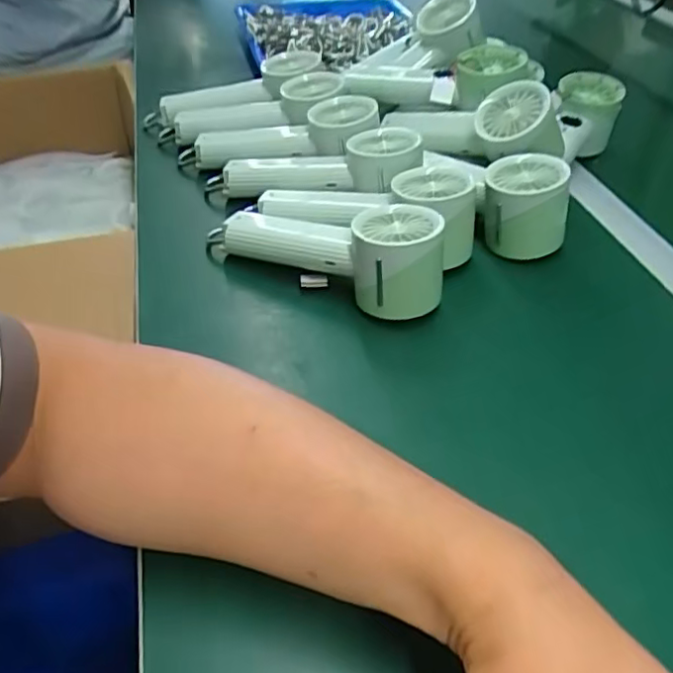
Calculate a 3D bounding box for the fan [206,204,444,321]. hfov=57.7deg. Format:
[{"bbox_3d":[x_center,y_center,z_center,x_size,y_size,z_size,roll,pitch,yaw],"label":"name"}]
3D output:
[{"bbox_3d":[-0.010,-0.074,0.452,0.191,0.065,0.062,24,49,23],"label":"fan"}]

